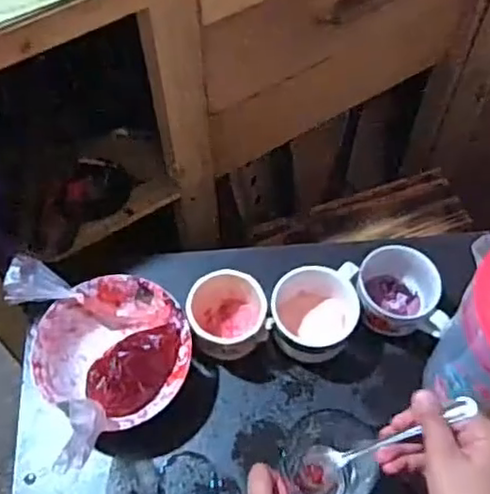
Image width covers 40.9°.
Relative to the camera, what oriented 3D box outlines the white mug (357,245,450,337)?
[{"bbox_3d":[0.160,0.048,0.696,0.084,0.052,0.098,2,62,3],"label":"white mug"}]

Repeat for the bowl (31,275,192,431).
[{"bbox_3d":[-0.130,0.107,0.673,0.152,0.062,0.139,-1,62,2],"label":"bowl"}]

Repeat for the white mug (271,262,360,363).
[{"bbox_3d":[0.073,0.069,0.682,0.088,0.066,0.092,-1,62,2],"label":"white mug"}]

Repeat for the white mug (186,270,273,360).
[{"bbox_3d":[-0.022,0.067,0.678,0.075,0.084,0.089,-32,65,-14],"label":"white mug"}]

